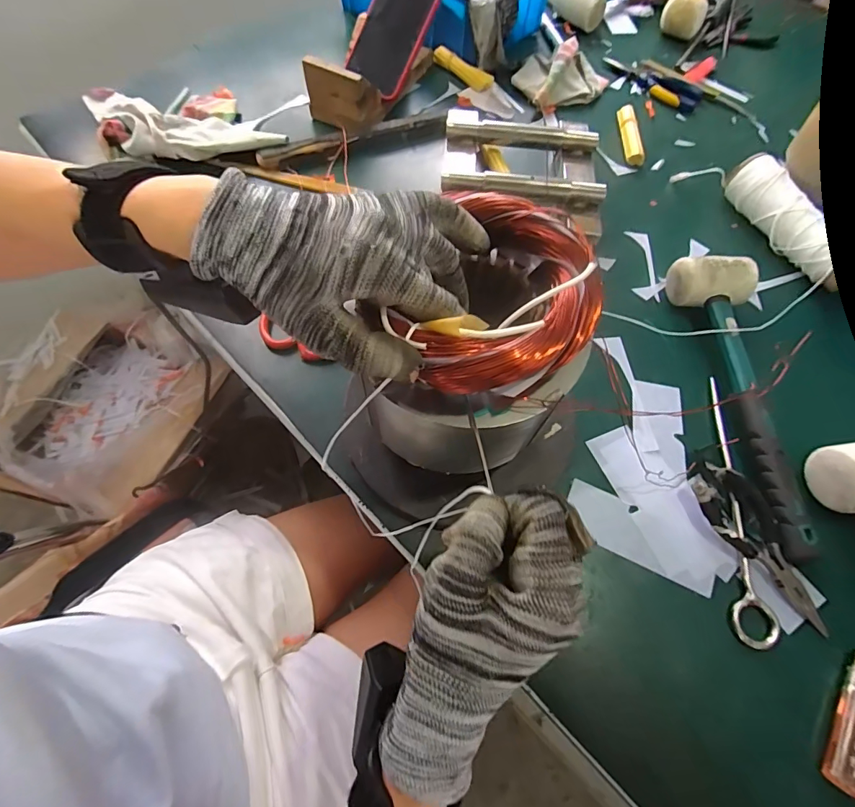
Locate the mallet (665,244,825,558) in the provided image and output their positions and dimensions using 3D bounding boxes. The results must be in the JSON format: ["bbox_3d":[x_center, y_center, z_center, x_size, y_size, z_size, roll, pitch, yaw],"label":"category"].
[{"bbox_3d":[0.288,-0.014,0.387,0.072,0.043,0.285,-2,64,-4],"label":"mallet"}]

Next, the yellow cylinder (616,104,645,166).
[{"bbox_3d":[0.267,-0.353,0.574,0.023,0.020,0.099,2,64,-2],"label":"yellow cylinder"}]

